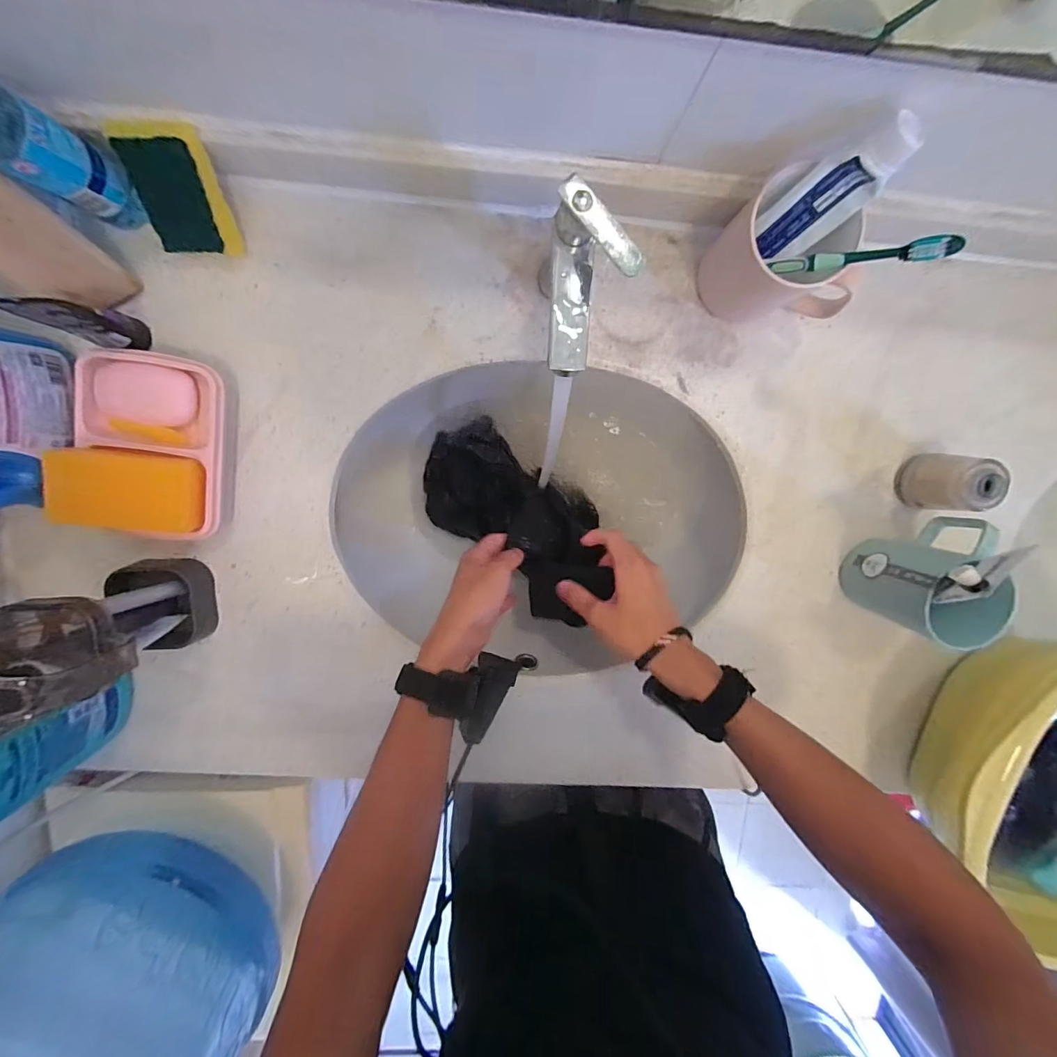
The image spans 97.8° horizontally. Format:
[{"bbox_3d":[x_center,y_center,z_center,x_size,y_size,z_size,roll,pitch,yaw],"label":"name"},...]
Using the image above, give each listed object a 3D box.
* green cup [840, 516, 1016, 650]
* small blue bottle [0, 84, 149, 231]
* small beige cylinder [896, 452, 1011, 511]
[{"bbox_3d":[0.370,0.040,0.427,0.074,0.117,0.109,25,97,-6],"label":"green cup"},{"bbox_3d":[-0.339,-0.261,0.313,0.044,0.152,0.052,27,97,-7],"label":"small blue bottle"},{"bbox_3d":[0.401,-0.043,0.443,0.045,0.075,0.052,8,99,-4],"label":"small beige cylinder"}]

